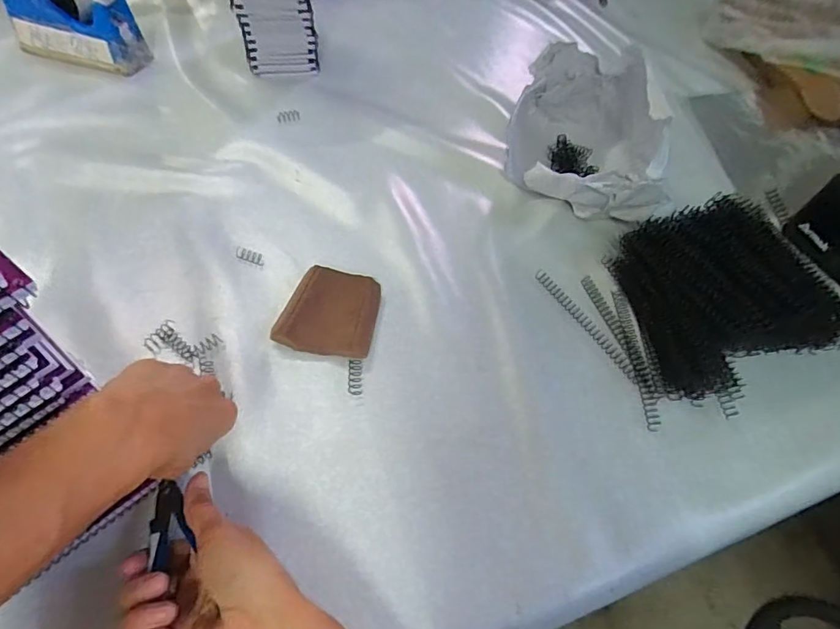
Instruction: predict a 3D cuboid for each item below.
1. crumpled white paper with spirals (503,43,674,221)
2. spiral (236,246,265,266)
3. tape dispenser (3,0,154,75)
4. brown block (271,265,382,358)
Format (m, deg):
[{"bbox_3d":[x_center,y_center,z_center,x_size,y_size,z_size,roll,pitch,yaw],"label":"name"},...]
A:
[{"bbox_3d":[0.196,-0.201,0.547,0.180,0.124,0.200,17,56,7],"label":"crumpled white paper with spirals"},{"bbox_3d":[-0.177,-0.062,0.497,0.032,0.007,0.011,20,55,7],"label":"spiral"},{"bbox_3d":[-0.460,-0.391,0.641,0.157,0.111,0.061,15,55,5],"label":"tape dispenser"},{"bbox_3d":[-0.084,-0.001,0.457,0.086,0.018,0.089,11,54,0],"label":"brown block"}]

